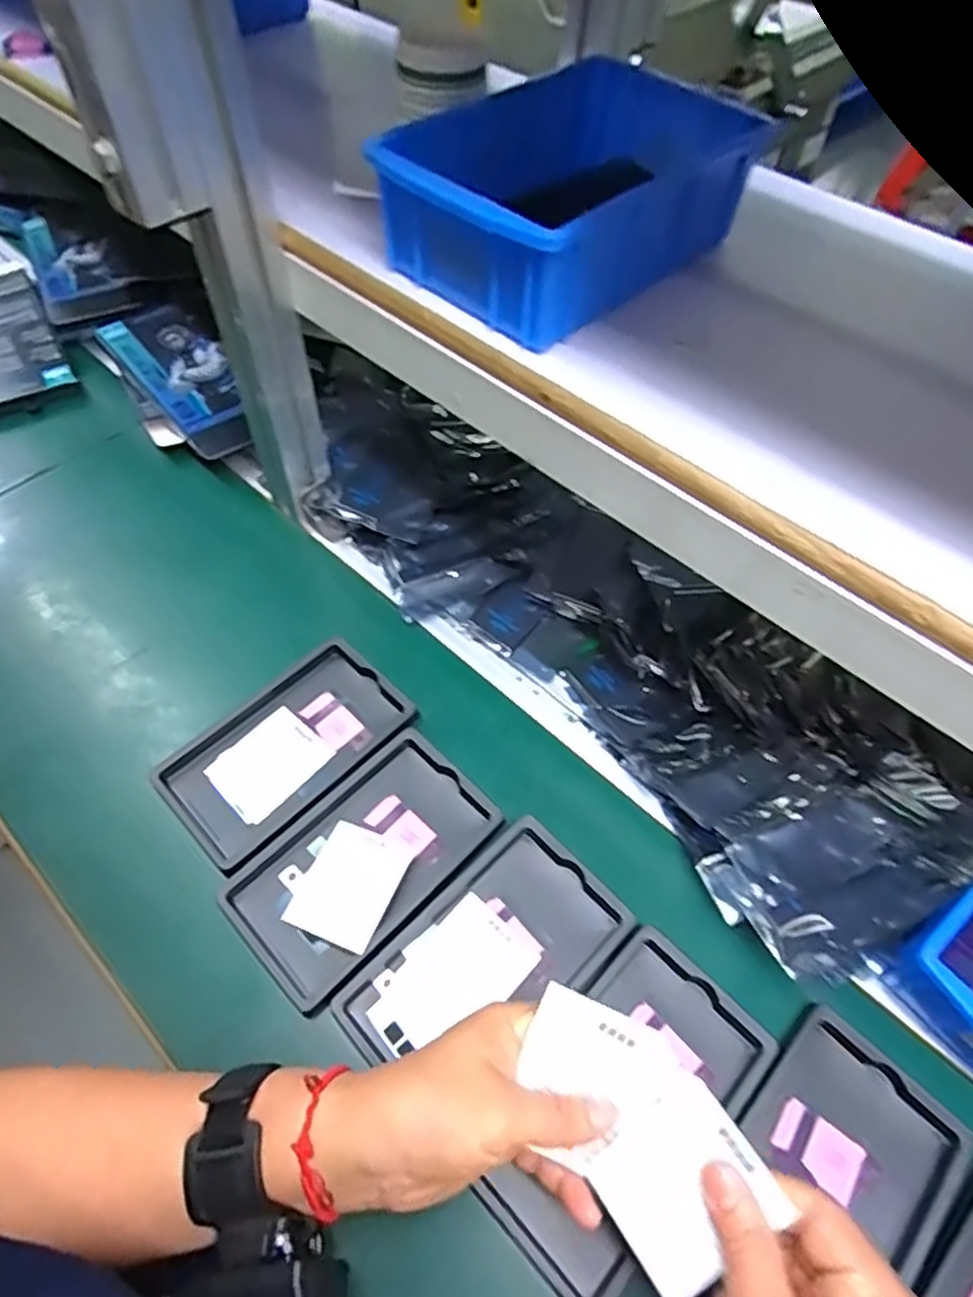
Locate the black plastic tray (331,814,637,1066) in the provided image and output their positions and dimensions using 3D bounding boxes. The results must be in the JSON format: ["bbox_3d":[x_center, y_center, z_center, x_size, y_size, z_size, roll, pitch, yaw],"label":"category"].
[{"bbox_3d":[0.001,0.182,0.408,0.158,0.015,0.091,-38,65,-24],"label":"black plastic tray"}]

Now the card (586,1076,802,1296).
[{"bbox_3d":[0.083,0.226,0.296,0.069,0.009,0.055,-51,56,10],"label":"card"}]

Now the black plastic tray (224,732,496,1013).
[{"bbox_3d":[-0.075,0.130,0.436,0.093,0.018,0.158,39,62,21],"label":"black plastic tray"}]

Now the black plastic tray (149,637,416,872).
[{"bbox_3d":[-0.135,0.065,0.480,0.090,0.027,0.157,40,63,22],"label":"black plastic tray"}]

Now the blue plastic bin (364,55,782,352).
[{"bbox_3d":[0.044,-0.251,0.390,0.127,0.067,0.190,40,63,22],"label":"blue plastic bin"}]

